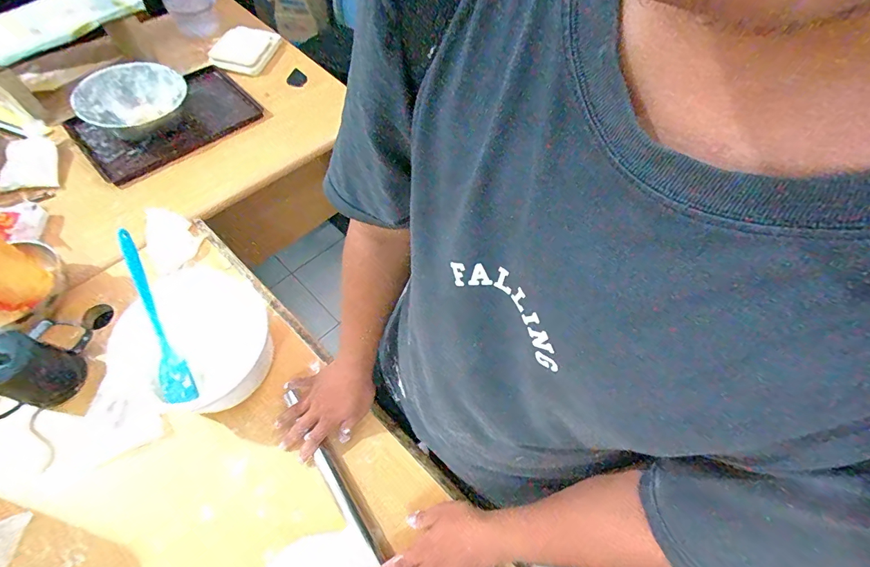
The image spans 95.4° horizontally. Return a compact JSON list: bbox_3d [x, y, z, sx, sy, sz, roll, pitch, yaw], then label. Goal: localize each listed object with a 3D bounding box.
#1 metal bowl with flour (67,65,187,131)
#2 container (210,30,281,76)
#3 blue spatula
[{"bbox_3d":[-0.691,-0.428,0.903,0.197,0.061,0.185,2,62,-3],"label":"metal bowl with flour"},{"bbox_3d":[-0.513,-0.633,1.077,0.132,0.041,0.178,19,60,6],"label":"container"},{"bbox_3d":[-0.429,0.054,0.599,0.042,0.046,0.272,-17,93,-13],"label":"blue spatula"}]

